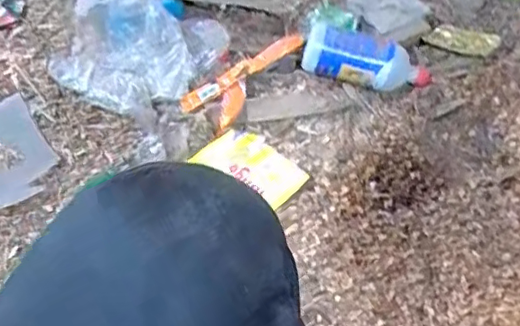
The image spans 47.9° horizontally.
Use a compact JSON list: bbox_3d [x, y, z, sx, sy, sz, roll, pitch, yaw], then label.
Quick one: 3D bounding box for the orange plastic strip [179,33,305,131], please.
[{"bbox_3d":[-0.017,-0.129,0.877,0.200,0.019,0.081,-39,65,-18],"label":"orange plastic strip"}]

